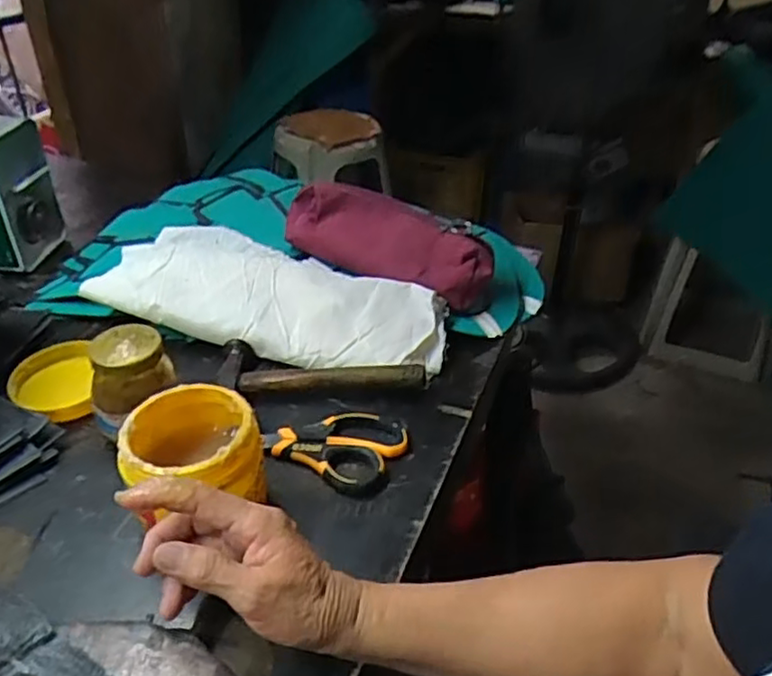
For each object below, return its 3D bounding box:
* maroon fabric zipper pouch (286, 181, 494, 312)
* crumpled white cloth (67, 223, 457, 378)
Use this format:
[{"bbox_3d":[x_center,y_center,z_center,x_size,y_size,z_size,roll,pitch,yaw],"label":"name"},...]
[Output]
[{"bbox_3d":[0.002,-0.099,0.712,0.225,0.090,0.074,21,40,25],"label":"maroon fabric zipper pouch"},{"bbox_3d":[-0.114,-0.036,0.689,0.352,0.064,0.141,11,36,13],"label":"crumpled white cloth"}]

